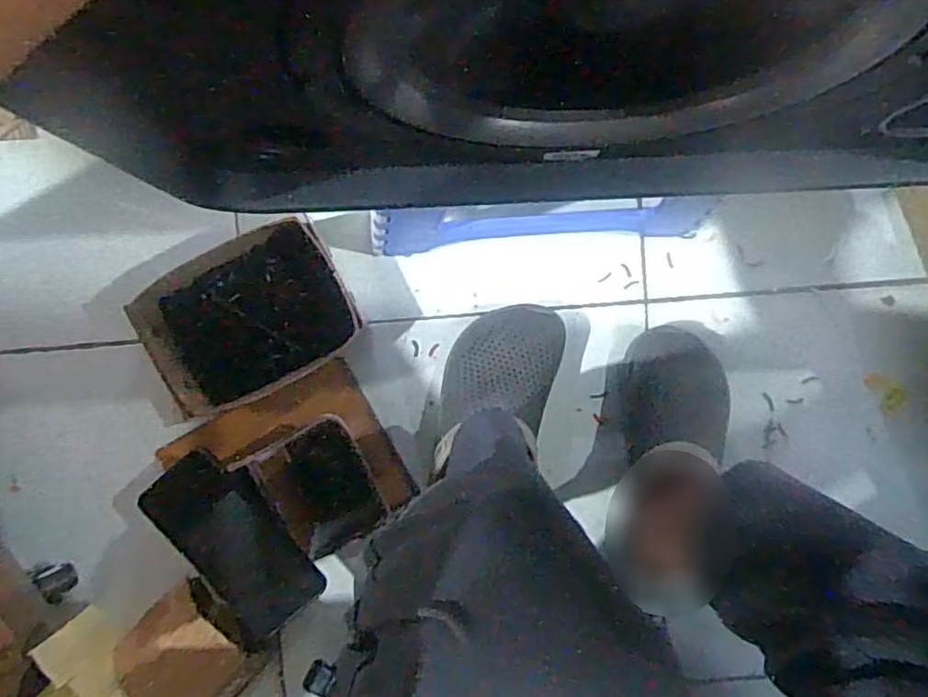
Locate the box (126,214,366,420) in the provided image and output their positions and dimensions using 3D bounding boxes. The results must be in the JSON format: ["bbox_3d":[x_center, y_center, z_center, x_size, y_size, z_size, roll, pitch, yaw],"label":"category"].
[{"bbox_3d":[-0.203,-0.033,0.638,0.191,0.065,0.146,-29,94,1],"label":"box"}]

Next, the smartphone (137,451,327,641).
[{"bbox_3d":[-0.207,0.179,0.612,0.084,0.010,0.187,-36,112,-19],"label":"smartphone"}]

